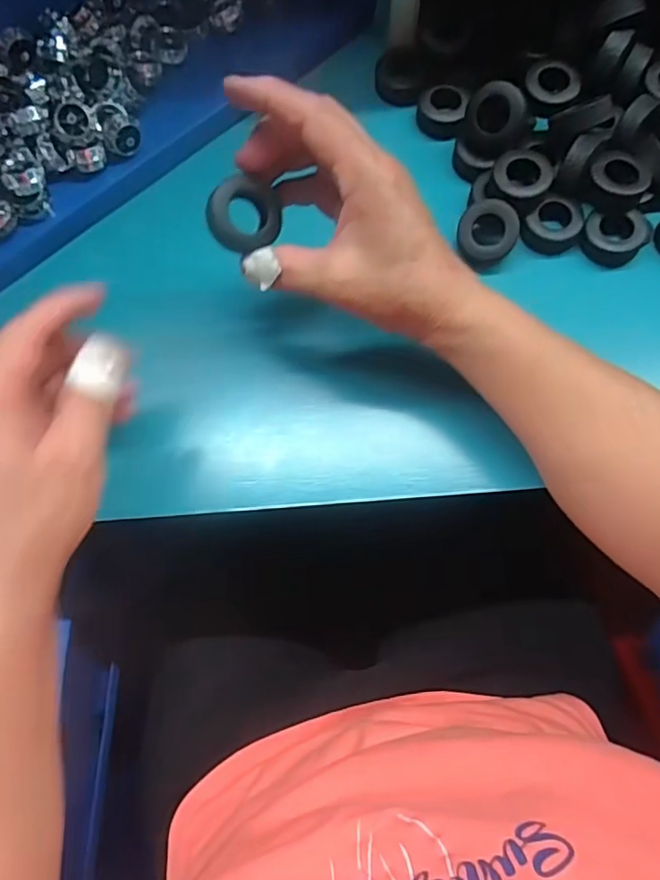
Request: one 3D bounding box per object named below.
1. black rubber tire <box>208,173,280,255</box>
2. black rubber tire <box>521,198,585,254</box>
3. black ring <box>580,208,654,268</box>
[{"bbox_3d":[-0.046,-0.119,0.301,0.037,0.013,0.035,-20,115,-16],"label":"black rubber tire"},{"bbox_3d":[0.144,-0.137,0.372,0.040,0.012,0.033,-40,79,-9],"label":"black rubber tire"},{"bbox_3d":[0.182,-0.132,0.366,0.039,0.017,0.039,0,76,1],"label":"black ring"}]

